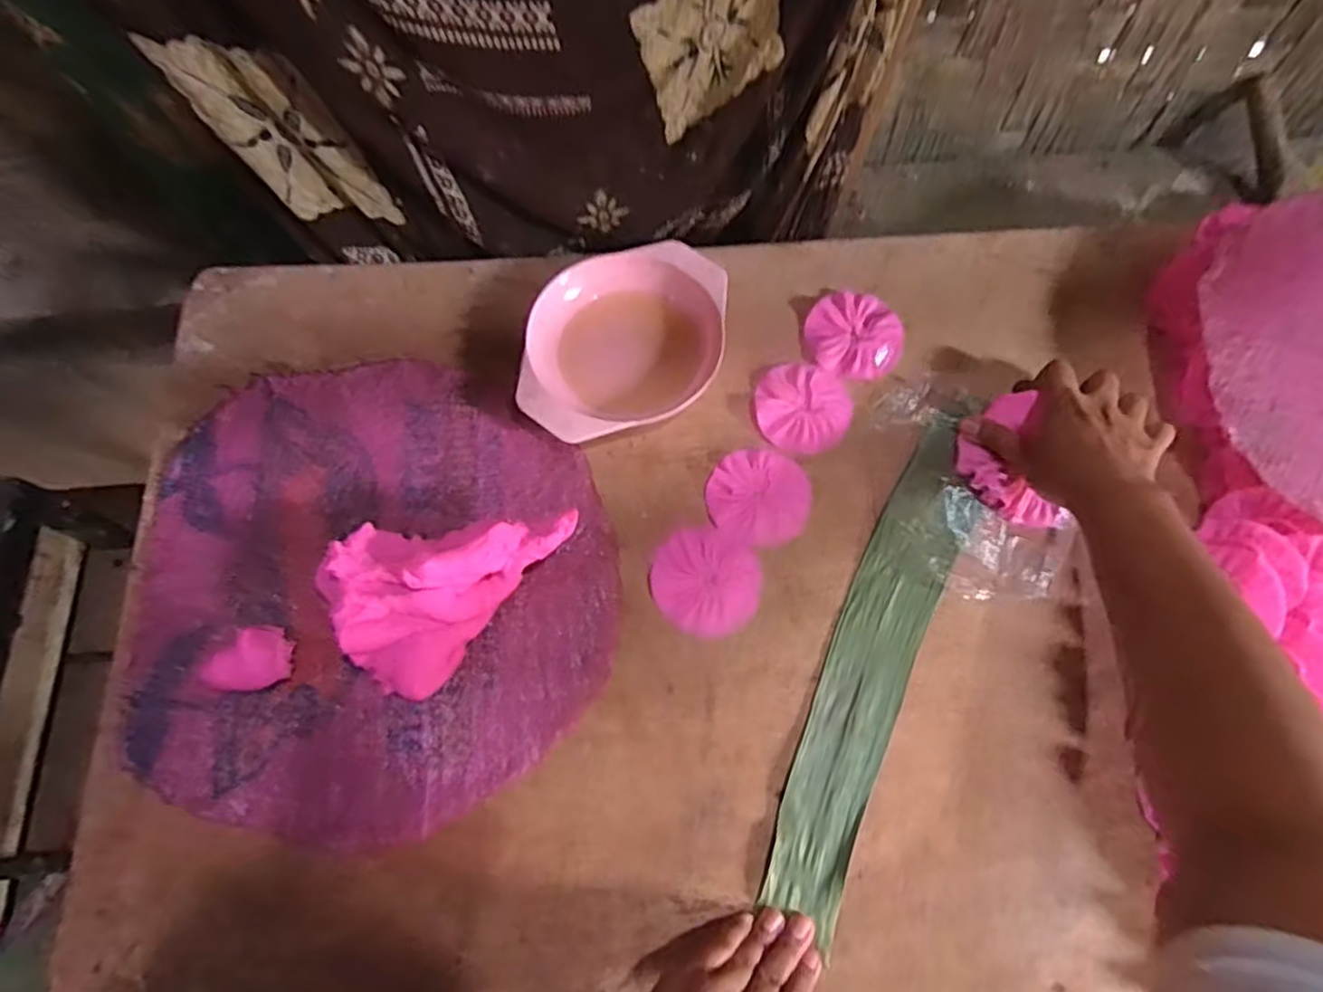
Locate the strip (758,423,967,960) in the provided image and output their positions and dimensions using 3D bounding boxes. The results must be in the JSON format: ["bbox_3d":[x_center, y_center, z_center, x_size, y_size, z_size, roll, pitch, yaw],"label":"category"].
[{"bbox_3d":[0.149,0.103,0.486,0.057,0.010,0.347,23,71,7],"label":"strip"}]

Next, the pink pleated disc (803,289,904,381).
[{"bbox_3d":[0.159,-0.135,0.584,0.077,0.012,0.076,1,69,-1],"label":"pink pleated disc"}]

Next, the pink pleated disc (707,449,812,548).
[{"bbox_3d":[0.071,0.001,0.524,0.073,0.004,0.072,1,69,-1],"label":"pink pleated disc"}]

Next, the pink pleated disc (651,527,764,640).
[{"bbox_3d":[0.032,0.060,0.499,0.074,0.004,0.074,1,69,-1],"label":"pink pleated disc"}]

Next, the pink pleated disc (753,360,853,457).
[{"bbox_3d":[0.111,-0.071,0.560,0.078,0.004,0.075,1,69,-1],"label":"pink pleated disc"}]

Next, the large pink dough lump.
[{"bbox_3d":[-0.149,0.045,0.469,0.117,0.062,0.153,38,72,12],"label":"large pink dough lump"}]

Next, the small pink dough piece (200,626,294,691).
[{"bbox_3d":[-0.257,0.108,0.455,0.034,0.035,0.045,43,74,14],"label":"small pink dough piece"}]

